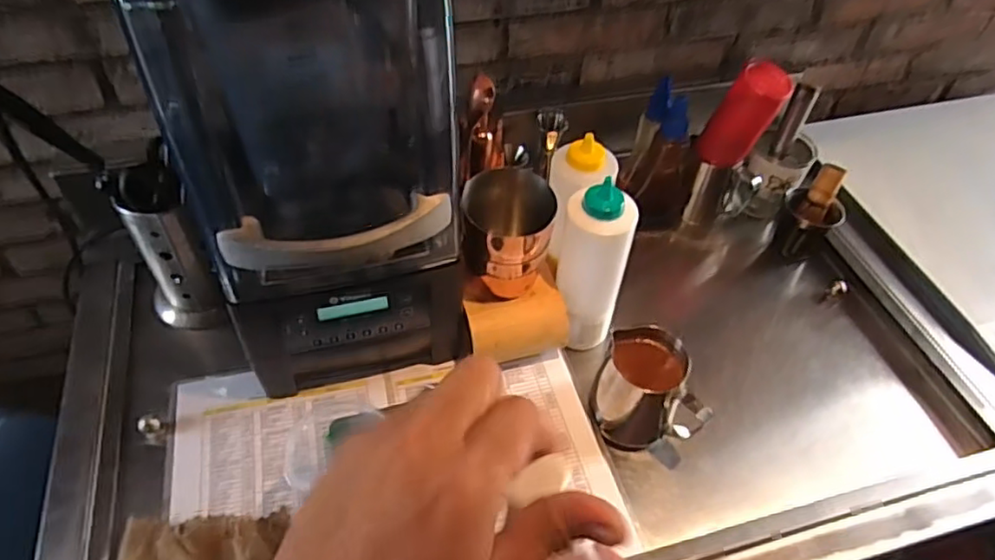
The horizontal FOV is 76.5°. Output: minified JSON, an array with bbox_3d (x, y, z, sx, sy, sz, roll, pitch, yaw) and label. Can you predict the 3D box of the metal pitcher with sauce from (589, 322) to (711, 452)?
[{"bbox_3d":[0.155,0.117,0.652,0.102,0.118,0.077,14,51,9],"label":"metal pitcher with sauce"}]

